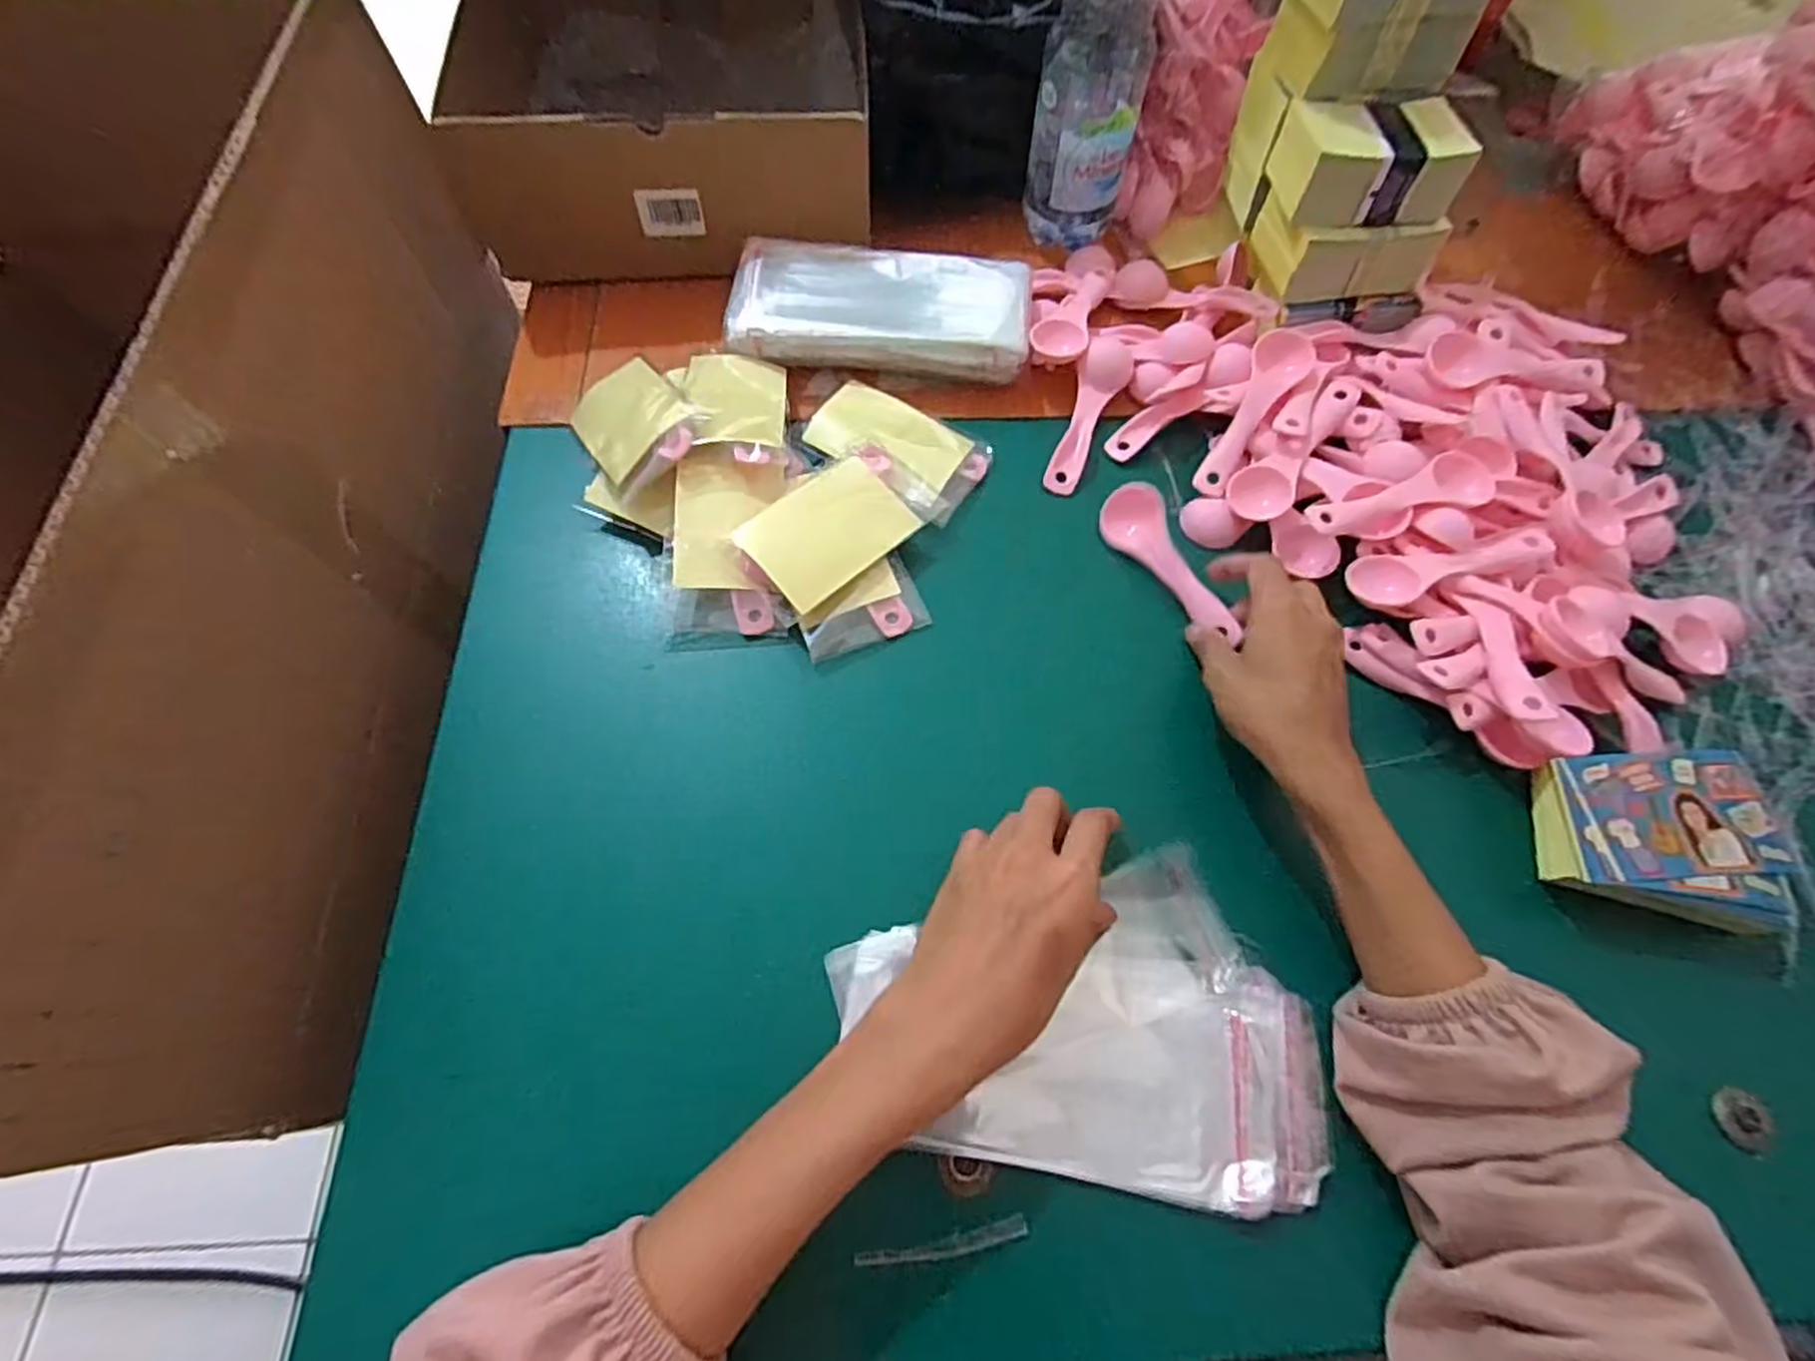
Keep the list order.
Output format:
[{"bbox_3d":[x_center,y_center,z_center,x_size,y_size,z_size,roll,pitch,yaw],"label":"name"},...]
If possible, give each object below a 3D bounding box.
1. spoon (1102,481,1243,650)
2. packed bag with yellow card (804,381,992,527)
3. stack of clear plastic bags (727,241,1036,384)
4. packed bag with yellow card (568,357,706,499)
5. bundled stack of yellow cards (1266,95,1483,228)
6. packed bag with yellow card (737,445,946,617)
[{"bbox_3d":[0.150,-0.068,0.434,0.028,0.024,0.104,-29,75,-15],"label":"spoon"},{"bbox_3d":[-0.008,-0.142,0.470,0.106,0.016,0.071,29,67,10],"label":"packed bag with yellow card"},{"bbox_3d":[-0.017,-0.244,0.497,0.189,0.027,0.081,6,65,0],"label":"stack of clear plastic bags"},{"bbox_3d":[-0.161,-0.150,0.443,0.061,0.011,0.090,-43,60,-2],"label":"packed bag with yellow card"},{"bbox_3d":[0.277,-0.314,0.457,0.090,0.044,0.069,-1,66,-3],"label":"bundled stack of yellow cards"},{"bbox_3d":[-0.036,-0.091,0.435,0.113,0.014,0.059,-42,91,-22],"label":"packed bag with yellow card"}]

